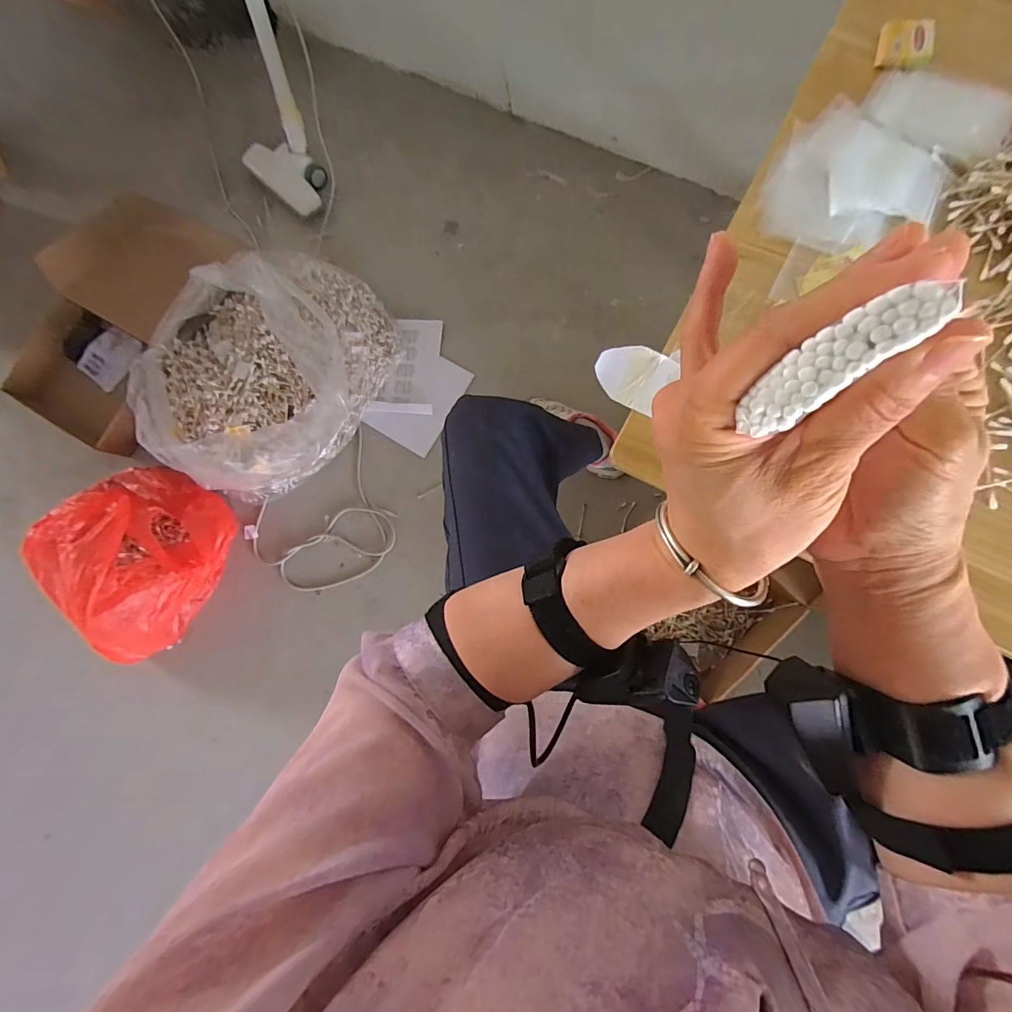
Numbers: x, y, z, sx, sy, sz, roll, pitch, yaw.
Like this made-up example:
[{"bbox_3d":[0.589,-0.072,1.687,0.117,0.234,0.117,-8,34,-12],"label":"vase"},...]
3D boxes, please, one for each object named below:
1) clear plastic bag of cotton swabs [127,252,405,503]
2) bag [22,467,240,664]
[{"bbox_3d":[-0.511,-0.284,0.964,0.434,0.220,0.510,29,87,8],"label":"clear plastic bag of cotton swabs"},{"bbox_3d":[-0.808,0.088,0.996,0.351,0.192,0.397,39,88,8],"label":"bag"}]

